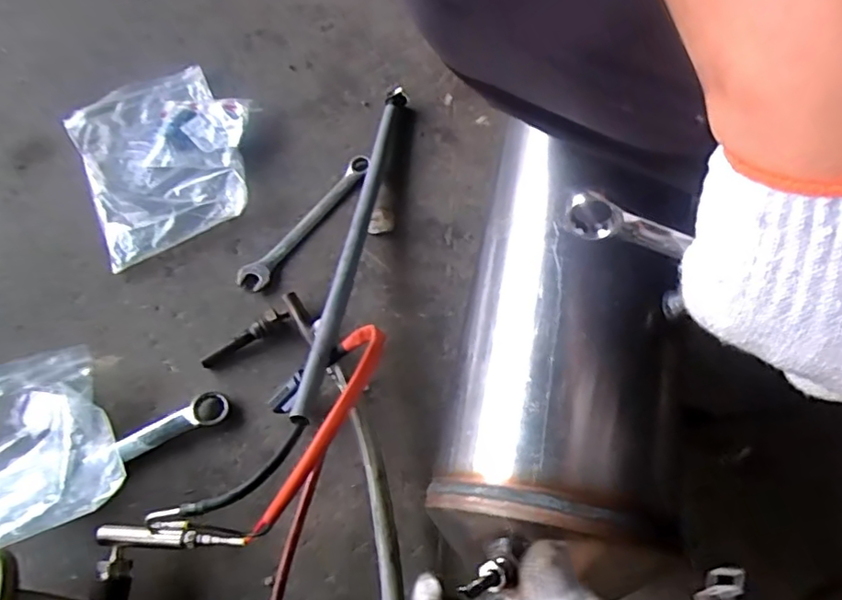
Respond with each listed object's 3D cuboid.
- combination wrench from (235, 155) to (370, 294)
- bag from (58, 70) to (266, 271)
[{"bbox_3d":[-0.117,-0.084,0.608,0.031,0.006,0.191,33,69,17],"label":"combination wrench"},{"bbox_3d":[-0.284,-0.172,0.657,0.188,0.022,0.244,-27,66,-11],"label":"bag"}]

